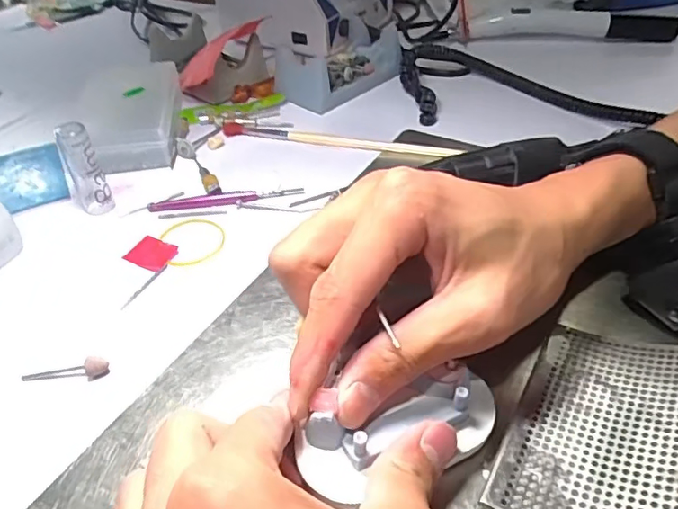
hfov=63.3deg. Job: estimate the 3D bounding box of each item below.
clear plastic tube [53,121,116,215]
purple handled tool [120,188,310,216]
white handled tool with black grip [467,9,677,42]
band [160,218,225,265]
[{"bbox_3d":[-0.163,-0.055,0.347,0.022,0.057,0.025,-26,46,-24],"label":"clear plastic tube"},{"bbox_3d":[-0.081,-0.034,0.355,0.114,0.007,0.009,-5,41,-2],"label":"purple handled tool"},{"bbox_3d":[0.219,-0.219,0.520,0.186,0.025,0.029,7,42,11],"label":"white handled tool with black grip"},{"bbox_3d":[-0.088,-0.009,0.333,0.036,0.004,0.044,-20,43,-15],"label":"band"}]

